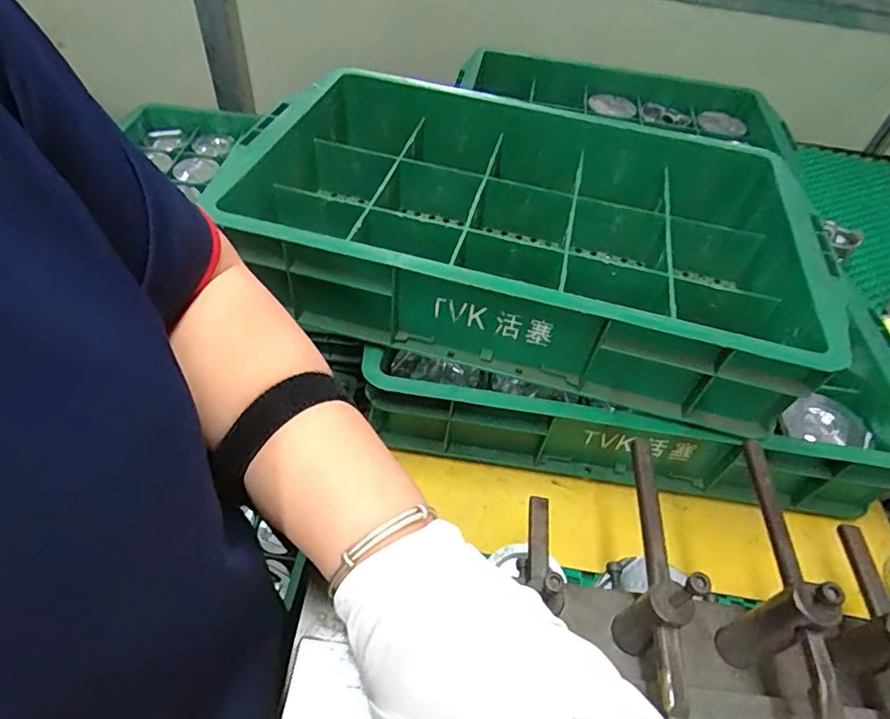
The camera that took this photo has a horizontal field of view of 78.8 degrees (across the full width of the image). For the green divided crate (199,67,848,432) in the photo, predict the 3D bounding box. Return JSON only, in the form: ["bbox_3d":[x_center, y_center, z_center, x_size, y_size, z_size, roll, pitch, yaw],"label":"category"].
[{"bbox_3d":[0.079,-0.137,0.529,0.493,0.124,0.332,15,49,6],"label":"green divided crate"}]

